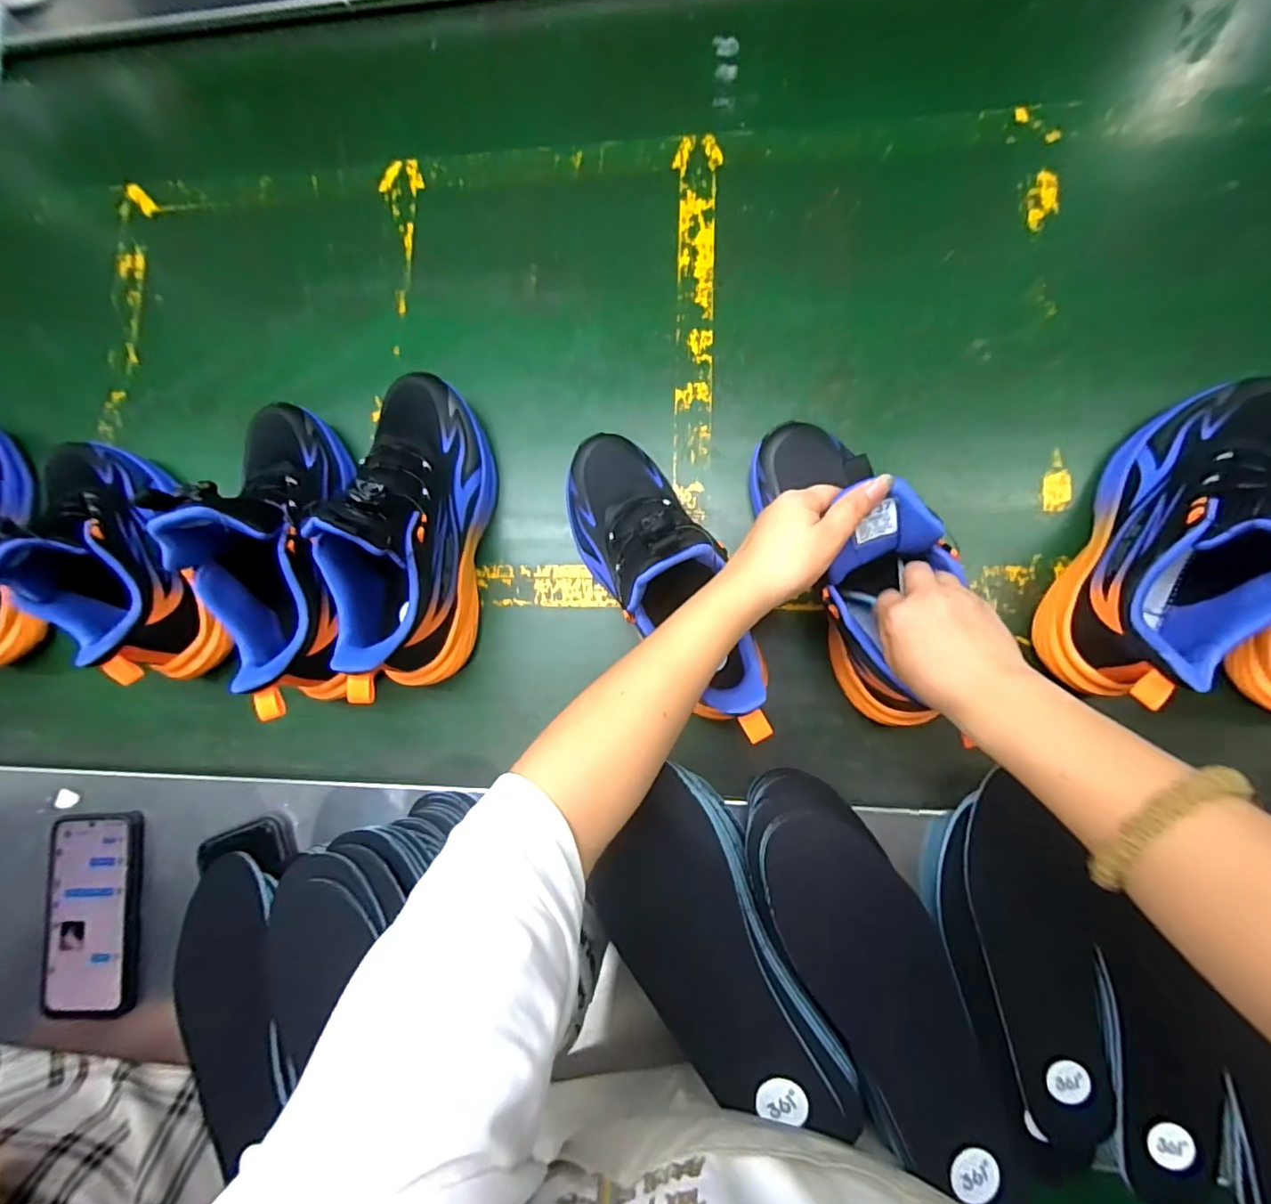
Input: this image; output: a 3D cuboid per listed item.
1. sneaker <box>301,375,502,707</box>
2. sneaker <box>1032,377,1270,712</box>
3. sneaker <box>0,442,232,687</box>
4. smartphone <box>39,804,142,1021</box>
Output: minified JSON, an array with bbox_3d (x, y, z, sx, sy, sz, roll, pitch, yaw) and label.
[{"bbox_3d":[-0.186,-0.065,0.446,0.094,0.147,0.263,6,84,7],"label":"sneaker"},{"bbox_3d":[0.386,-0.052,0.379,0.103,0.143,0.267,40,89,9],"label":"sneaker"},{"bbox_3d":[-0.472,-0.045,0.490,0.092,0.138,0.259,-34,81,1],"label":"sneaker"},{"bbox_3d":[-0.468,0.269,0.482,0.088,0.016,0.165,-2,87,6],"label":"smartphone"}]

